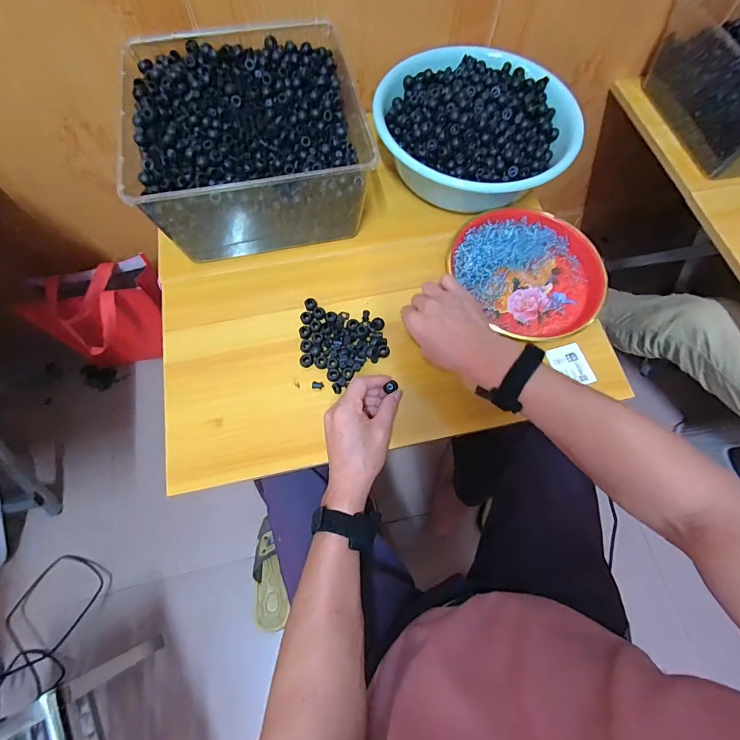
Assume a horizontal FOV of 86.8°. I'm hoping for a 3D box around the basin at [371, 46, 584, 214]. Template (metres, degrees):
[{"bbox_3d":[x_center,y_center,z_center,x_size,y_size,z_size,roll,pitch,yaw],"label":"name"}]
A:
[{"bbox_3d":[0.152,-0.371,0.608,0.286,0.103,0.253,-10,70,-6],"label":"basin"}]

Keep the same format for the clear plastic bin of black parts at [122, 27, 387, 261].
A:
[{"bbox_3d":[-0.166,-0.324,0.560,0.293,0.124,0.285,-12,70,-6],"label":"clear plastic bin of black parts"}]

